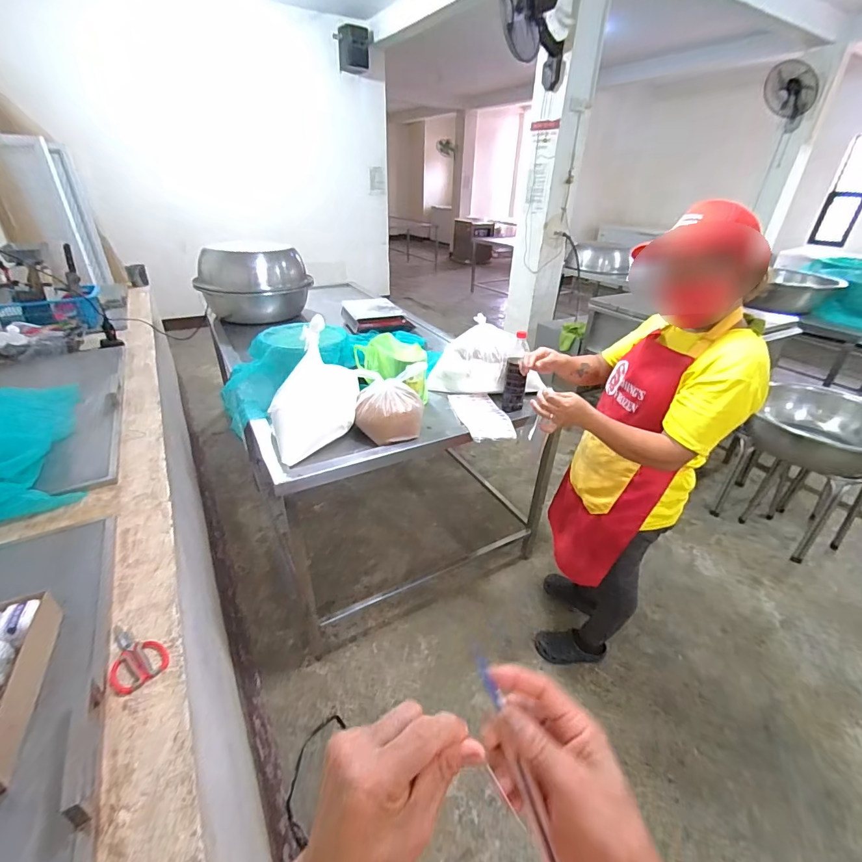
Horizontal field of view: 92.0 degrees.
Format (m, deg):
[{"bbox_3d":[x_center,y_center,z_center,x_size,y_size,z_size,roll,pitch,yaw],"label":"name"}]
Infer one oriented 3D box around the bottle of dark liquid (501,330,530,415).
[{"bbox_3d":[0.295,-0.194,1.436,0.075,0.262,0.064,7,32,7],"label":"bottle of dark liquid"}]

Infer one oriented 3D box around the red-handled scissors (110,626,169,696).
[{"bbox_3d":[-0.511,0.378,0.710,0.132,0.009,0.080,25,38,32],"label":"red-handled scissors"}]

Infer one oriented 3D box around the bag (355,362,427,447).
[{"bbox_3d":[-0.125,-0.079,1.273,0.197,0.191,0.190,3,31,1],"label":"bag"}]

